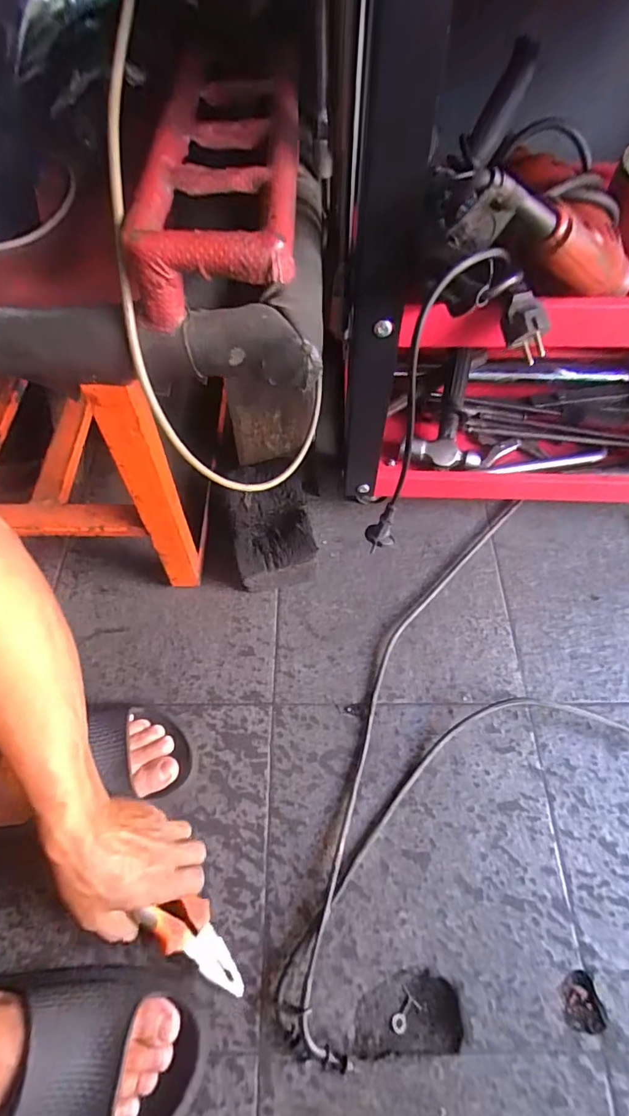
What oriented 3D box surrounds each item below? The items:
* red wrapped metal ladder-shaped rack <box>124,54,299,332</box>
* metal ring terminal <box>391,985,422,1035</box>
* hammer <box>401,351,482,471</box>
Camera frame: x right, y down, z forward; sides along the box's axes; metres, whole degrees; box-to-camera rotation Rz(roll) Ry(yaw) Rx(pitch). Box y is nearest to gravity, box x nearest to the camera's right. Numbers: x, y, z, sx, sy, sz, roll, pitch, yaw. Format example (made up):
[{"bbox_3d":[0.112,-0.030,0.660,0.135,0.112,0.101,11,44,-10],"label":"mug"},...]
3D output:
[{"bbox_3d":[-0.067,-0.272,0.357,0.107,0.057,0.233,0,60,0],"label":"red wrapped metal ladder-shaped rack"},{"bbox_3d":[0.082,0.420,0.447,0.031,0.004,0.020,-40,67,-20],"label":"metal ring terminal"},{"bbox_3d":[0.185,-0.204,0.666,0.103,0.044,0.171,11,75,6],"label":"hammer"}]

